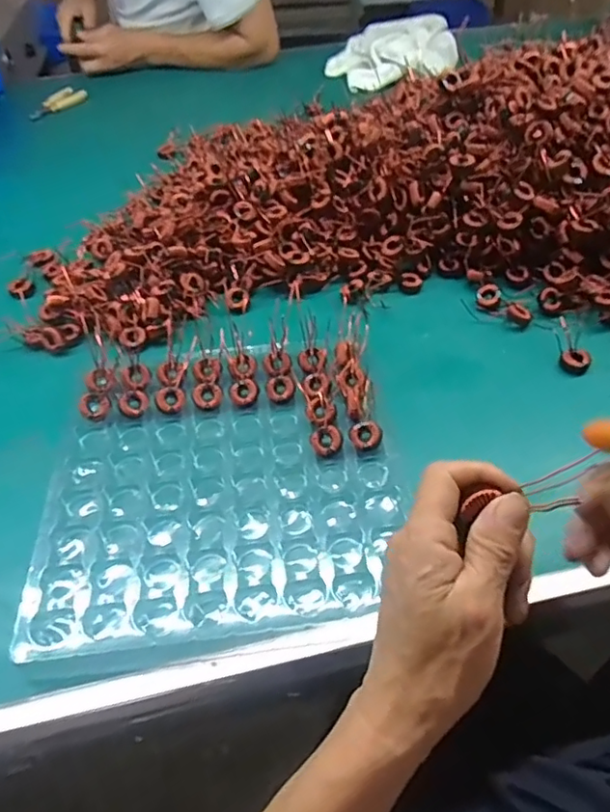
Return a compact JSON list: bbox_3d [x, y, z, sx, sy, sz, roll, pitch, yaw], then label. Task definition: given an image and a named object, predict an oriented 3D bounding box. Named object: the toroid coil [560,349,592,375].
[{"bbox_3d":[0.263,-0.043,0.553,0.026,0.013,0.022,26,55,23],"label":"toroid coil"}]

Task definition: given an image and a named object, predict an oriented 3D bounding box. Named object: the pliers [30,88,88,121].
[{"bbox_3d":[-0.459,-0.560,1.049,0.060,0.010,0.119,20,53,19],"label":"pliers"}]

